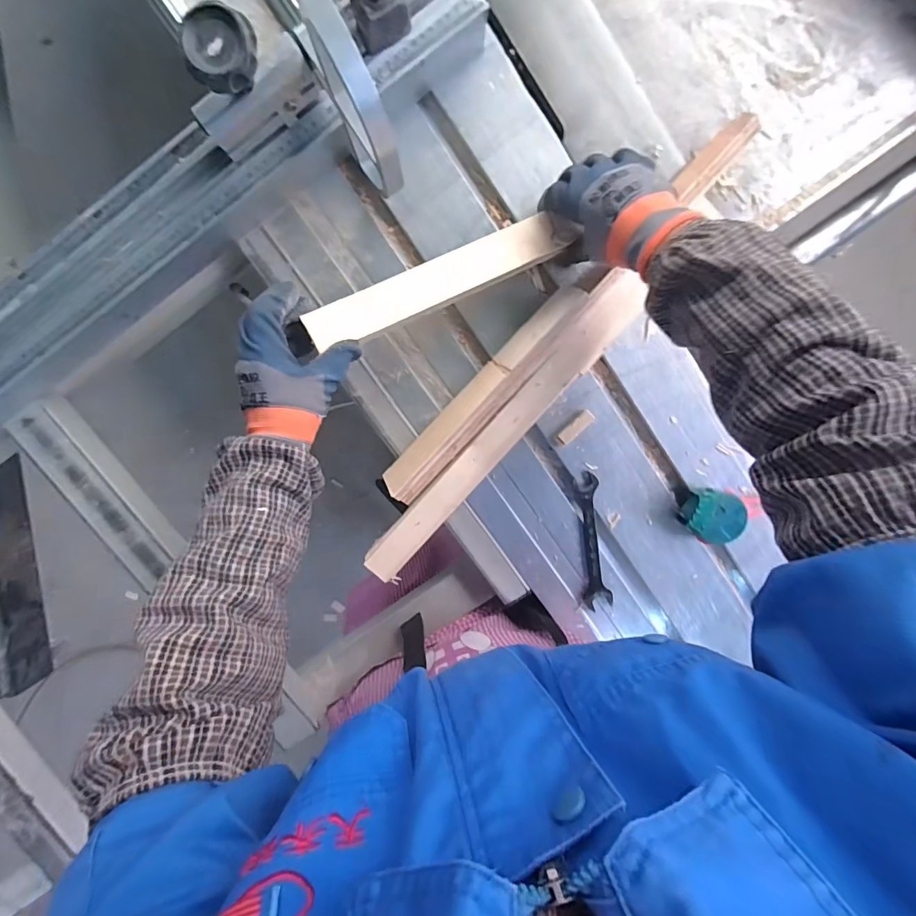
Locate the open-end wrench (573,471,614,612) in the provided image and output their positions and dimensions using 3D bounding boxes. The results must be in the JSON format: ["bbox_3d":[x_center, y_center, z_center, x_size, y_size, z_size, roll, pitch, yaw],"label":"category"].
[{"bbox_3d":[0.165,0.104,0.554,0.032,0.009,0.172,-9,98,1],"label":"open-end wrench"}]

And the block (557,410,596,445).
[{"bbox_3d":[0.140,-0.036,0.538,0.049,0.010,0.016,-43,96,6],"label":"block"}]

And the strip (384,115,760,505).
[{"bbox_3d":[0.104,-0.146,0.487,0.042,0.037,0.514,44,98,-6],"label":"strip"}]

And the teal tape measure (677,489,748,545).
[{"bbox_3d":[0.304,0.068,0.542,0.068,0.031,0.060,28,98,-4],"label":"teal tape measure"}]

